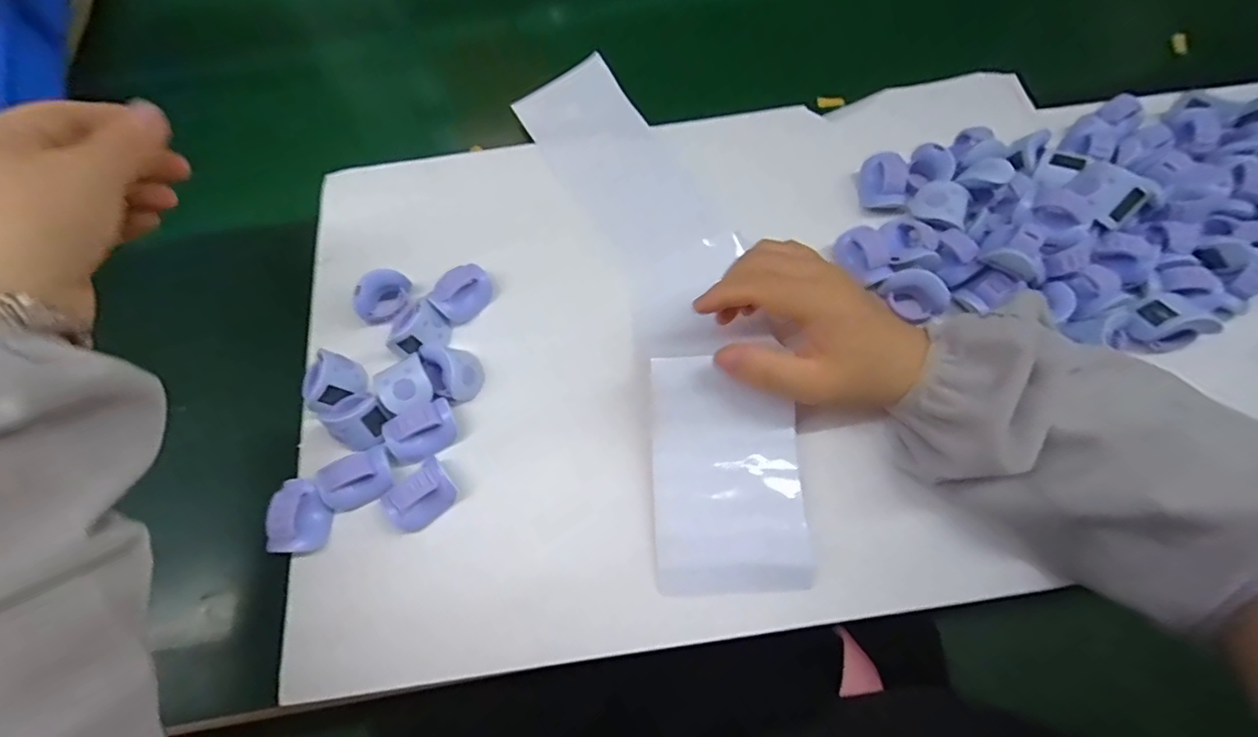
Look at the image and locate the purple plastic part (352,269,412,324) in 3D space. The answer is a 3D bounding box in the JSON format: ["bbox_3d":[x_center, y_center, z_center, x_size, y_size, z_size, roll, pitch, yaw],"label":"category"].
[{"bbox_3d":[-0.168,-0.049,0.380,0.039,0.034,0.020,-40,71,-13],"label":"purple plastic part"}]

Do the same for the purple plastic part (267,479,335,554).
[{"bbox_3d":[-0.192,0.086,0.323,0.026,0.022,0.041,-1,68,3],"label":"purple plastic part"}]

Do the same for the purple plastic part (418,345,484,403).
[{"bbox_3d":[-0.112,0.002,0.353,0.030,0.026,0.038,-26,69,-8],"label":"purple plastic part"}]

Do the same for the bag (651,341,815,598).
[{"bbox_3d":[0.057,0.061,0.319,0.085,0.010,0.135,-5,86,4],"label":"bag"}]

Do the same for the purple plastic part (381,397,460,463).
[{"bbox_3d":[-0.127,0.038,0.339,0.042,0.019,0.028,-32,70,-10],"label":"purple plastic part"}]

